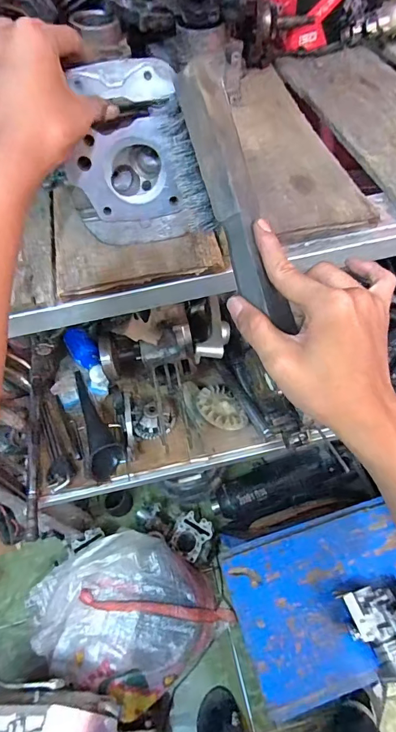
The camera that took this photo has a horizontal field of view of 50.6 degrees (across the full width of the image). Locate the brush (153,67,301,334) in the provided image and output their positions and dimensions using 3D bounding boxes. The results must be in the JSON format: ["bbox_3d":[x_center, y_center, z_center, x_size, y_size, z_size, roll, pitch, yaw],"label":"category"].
[{"bbox_3d":[0.021,-0.119,0.300,0.055,0.016,0.192,-20,89,-8],"label":"brush"}]

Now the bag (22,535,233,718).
[{"bbox_3d":[-0.200,0.651,1.106,0.414,0.275,0.422,-40,64,-18],"label":"bag"}]

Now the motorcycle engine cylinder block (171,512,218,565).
[{"bbox_3d":[-0.011,0.517,1.255,0.130,0.079,0.124,21,63,16],"label":"motorcycle engine cylinder block"}]

